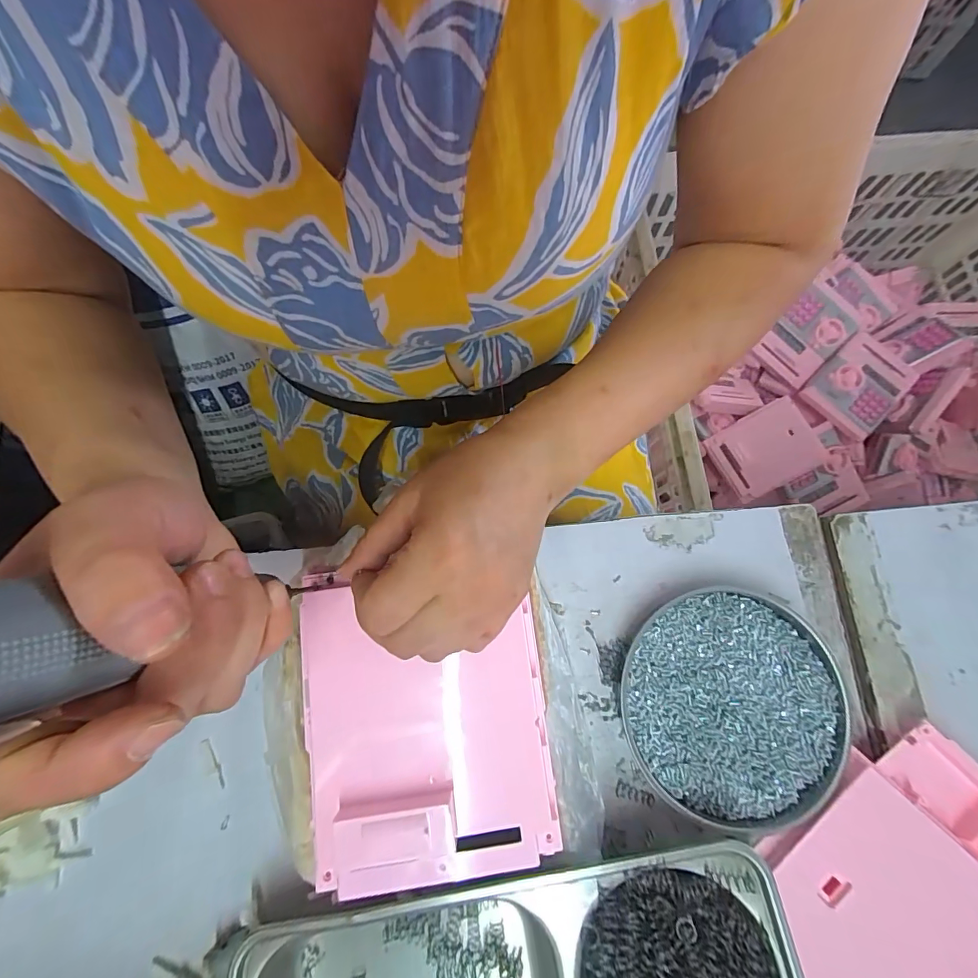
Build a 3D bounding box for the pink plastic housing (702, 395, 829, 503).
[{"bbox_3d":[0.474,-0.068,0.770,0.150,0.049,0.126,-28,79,-7],"label":"pink plastic housing"}]

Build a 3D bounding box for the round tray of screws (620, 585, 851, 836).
[{"bbox_3d":[0.149,0.134,0.280,0.127,0.021,0.136,0,76,-1],"label":"round tray of screws"}]

